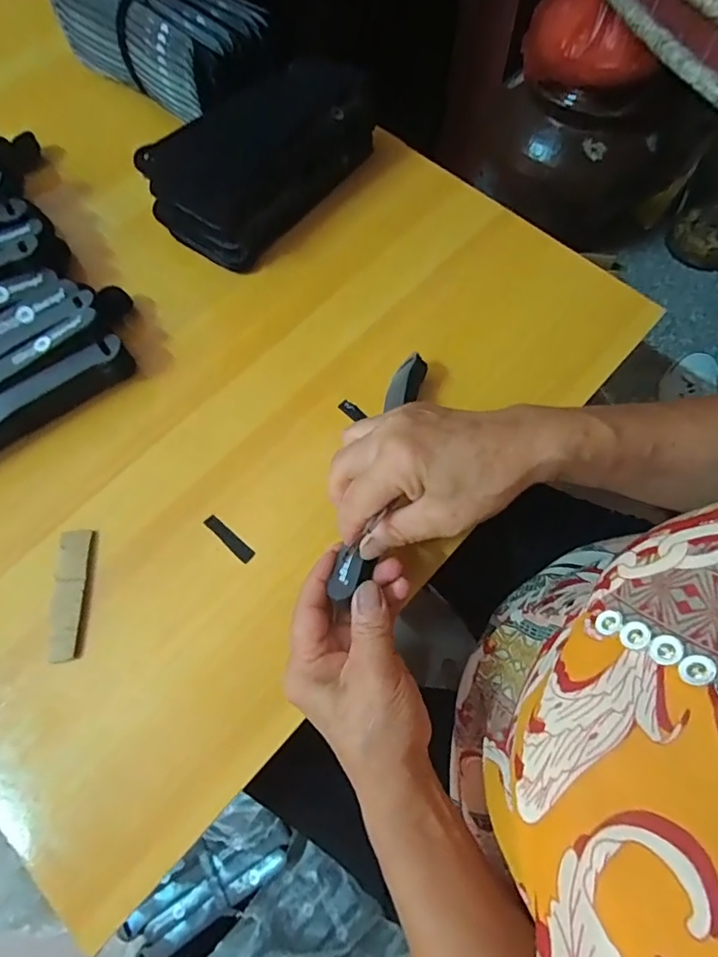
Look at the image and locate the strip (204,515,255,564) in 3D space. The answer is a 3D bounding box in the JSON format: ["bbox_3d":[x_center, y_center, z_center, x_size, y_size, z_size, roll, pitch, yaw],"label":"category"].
[{"bbox_3d":[-0.092,0.043,0.363,0.043,0.004,0.010,39,74,15],"label":"strip"}]

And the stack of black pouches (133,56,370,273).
[{"bbox_3d":[-0.074,-0.284,0.440,0.092,0.074,0.211,35,73,13],"label":"stack of black pouches"}]

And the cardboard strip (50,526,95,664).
[{"bbox_3d":[-0.197,0.077,0.347,0.020,0.006,0.086,-4,68,-1],"label":"cardboard strip"}]

